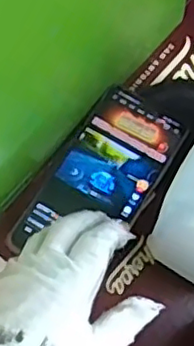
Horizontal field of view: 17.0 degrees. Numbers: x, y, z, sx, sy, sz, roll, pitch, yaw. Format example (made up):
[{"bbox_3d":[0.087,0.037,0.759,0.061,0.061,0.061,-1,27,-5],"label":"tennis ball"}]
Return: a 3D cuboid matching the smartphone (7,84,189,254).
[{"bbox_3d":[0.007,0.004,0.526,0.081,0.005,0.159,29,69,8],"label":"smartphone"}]

